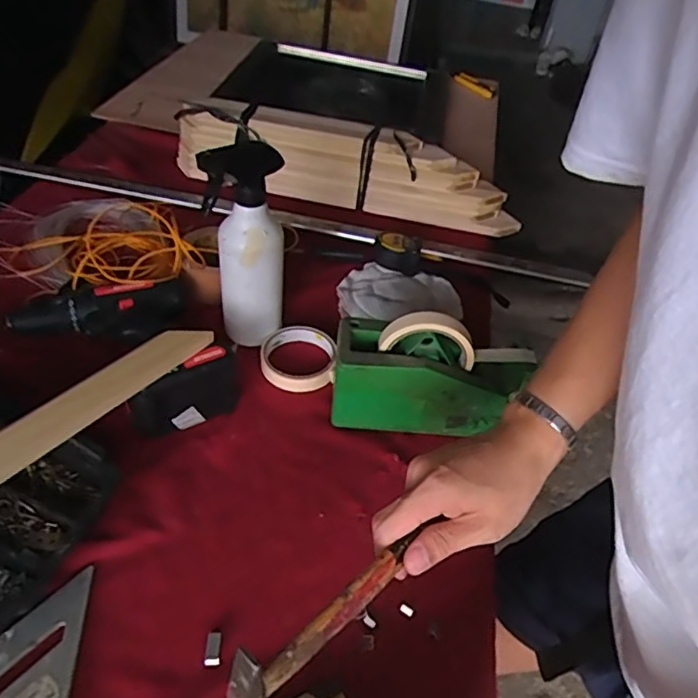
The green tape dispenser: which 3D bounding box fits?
[{"bbox_3d":[0.084,0.022,0.587,0.196,0.114,0.073,8,42,-1],"label":"green tape dispenser"}]

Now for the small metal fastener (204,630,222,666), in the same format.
[{"bbox_3d":[-0.101,0.222,0.434,0.012,0.007,0.023,1,43,-5],"label":"small metal fastener"}]

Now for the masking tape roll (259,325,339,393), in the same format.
[{"bbox_3d":[-0.057,0.011,0.664,0.085,0.023,0.088,5,43,-4],"label":"masking tape roll"}]

